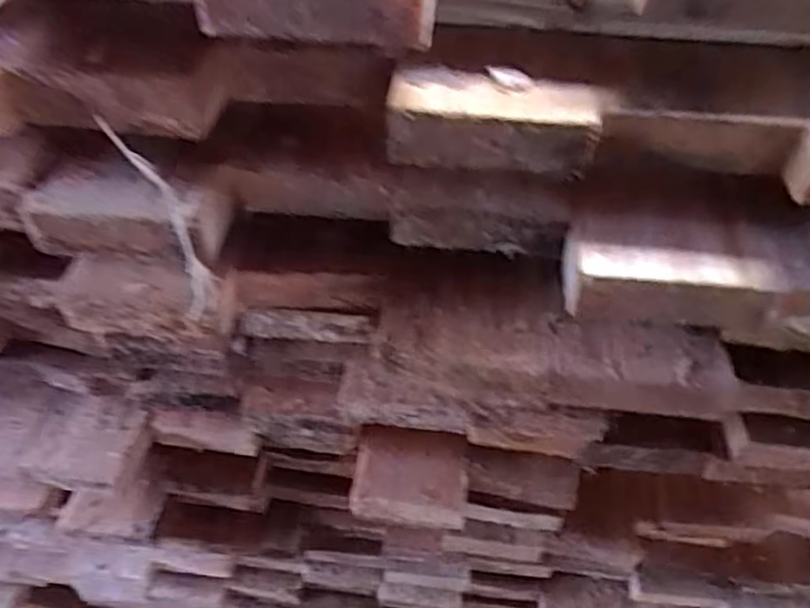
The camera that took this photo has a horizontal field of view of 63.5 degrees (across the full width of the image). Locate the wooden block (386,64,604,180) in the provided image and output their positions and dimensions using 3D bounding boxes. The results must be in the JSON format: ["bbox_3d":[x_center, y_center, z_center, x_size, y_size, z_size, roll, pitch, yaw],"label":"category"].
[{"bbox_3d":[0.027,-0.057,0.203,0.062,0.021,0.026,2,48,1],"label":"wooden block"}]

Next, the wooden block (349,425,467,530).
[{"bbox_3d":[0.003,0.097,0.369,0.062,0.018,0.048,5,48,4],"label":"wooden block"}]

